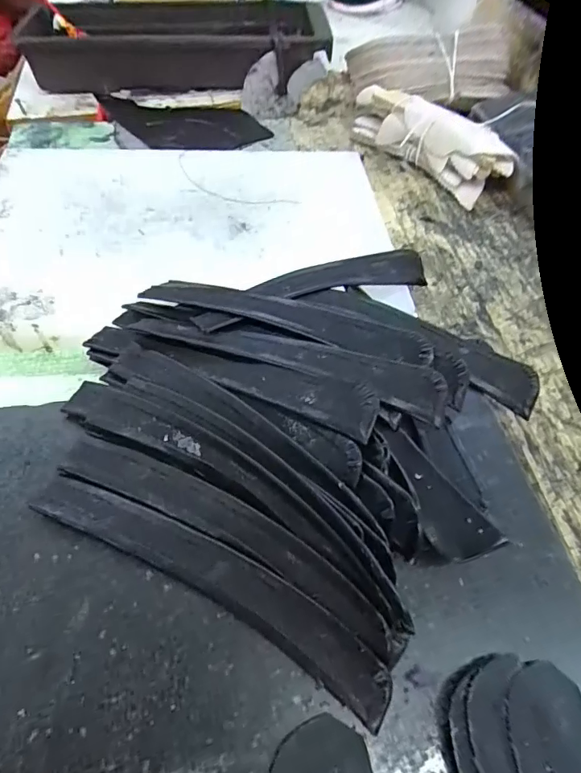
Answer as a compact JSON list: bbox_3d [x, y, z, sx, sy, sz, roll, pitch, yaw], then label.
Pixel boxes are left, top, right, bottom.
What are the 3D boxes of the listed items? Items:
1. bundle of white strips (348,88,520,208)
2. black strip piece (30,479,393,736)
[{"bbox_3d":[0.127,-0.235,0.434,0.051,0.047,0.172,-37,65,-26],"label":"bundle of white strips"},{"bbox_3d":[-0.033,0.075,0.184,0.158,0.015,0.025,26,57,14],"label":"black strip piece"}]

